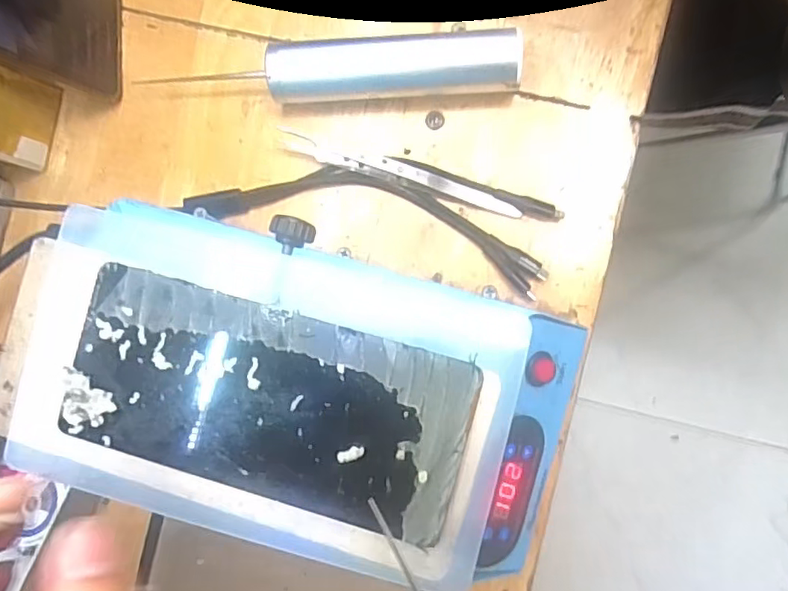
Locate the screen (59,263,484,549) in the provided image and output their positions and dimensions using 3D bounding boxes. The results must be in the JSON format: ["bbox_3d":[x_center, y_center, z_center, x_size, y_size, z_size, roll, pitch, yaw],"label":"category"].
[{"bbox_3d":[-0.047,0.040,0.213,0.149,0.005,0.069,15,90,4],"label":"screen"}]

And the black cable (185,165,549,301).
[{"bbox_3d":[-0.011,-0.047,0.338,0.208,0.019,0.048,14,90,4],"label":"black cable"}]

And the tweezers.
[{"bbox_3d":[0.004,-0.073,0.340,0.148,0.014,0.012,17,90,4],"label":"tweezers"}]

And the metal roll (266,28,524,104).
[{"bbox_3d":[0.001,-0.129,0.329,0.138,0.034,0.030,-2,89,4],"label":"metal roll"}]

